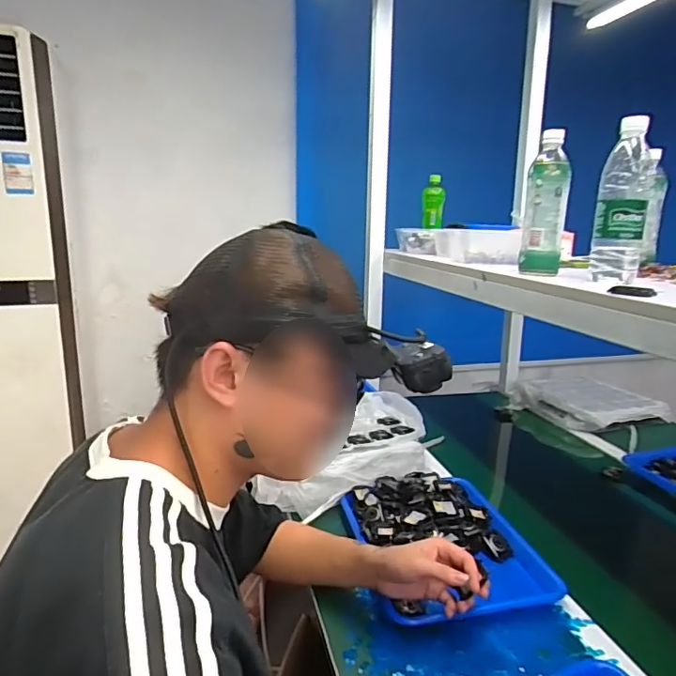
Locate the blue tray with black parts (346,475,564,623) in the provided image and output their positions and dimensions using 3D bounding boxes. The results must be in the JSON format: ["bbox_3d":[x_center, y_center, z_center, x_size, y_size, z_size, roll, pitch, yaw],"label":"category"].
[{"bbox_3d":[0.152,0.310,0.815,0.245,0.050,0.314,-3,13,-13],"label":"blue tray with black parts"}]

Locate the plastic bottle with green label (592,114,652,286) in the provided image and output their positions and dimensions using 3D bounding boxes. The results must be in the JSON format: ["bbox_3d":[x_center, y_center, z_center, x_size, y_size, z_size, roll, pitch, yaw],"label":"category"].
[{"bbox_3d":[0.383,-0.180,0.706,0.067,0.207,0.059,7,14,28],"label":"plastic bottle with green label"}]

